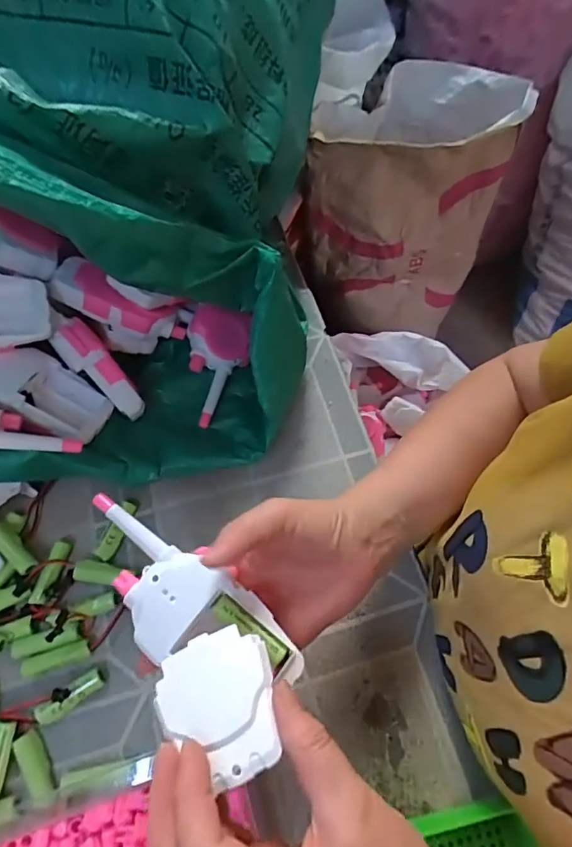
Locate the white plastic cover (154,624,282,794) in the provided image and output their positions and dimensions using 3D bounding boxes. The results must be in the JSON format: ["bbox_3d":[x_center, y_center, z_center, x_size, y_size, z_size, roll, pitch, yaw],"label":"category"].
[{"bbox_3d":[-0.036,0.141,0.237,0.058,0.004,0.067,-16,50,-4],"label":"white plastic cover"}]

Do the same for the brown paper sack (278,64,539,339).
[{"bbox_3d":[0.228,-0.440,1.018,0.394,0.488,0.243,-2,66,-2],"label":"brown paper sack"}]

